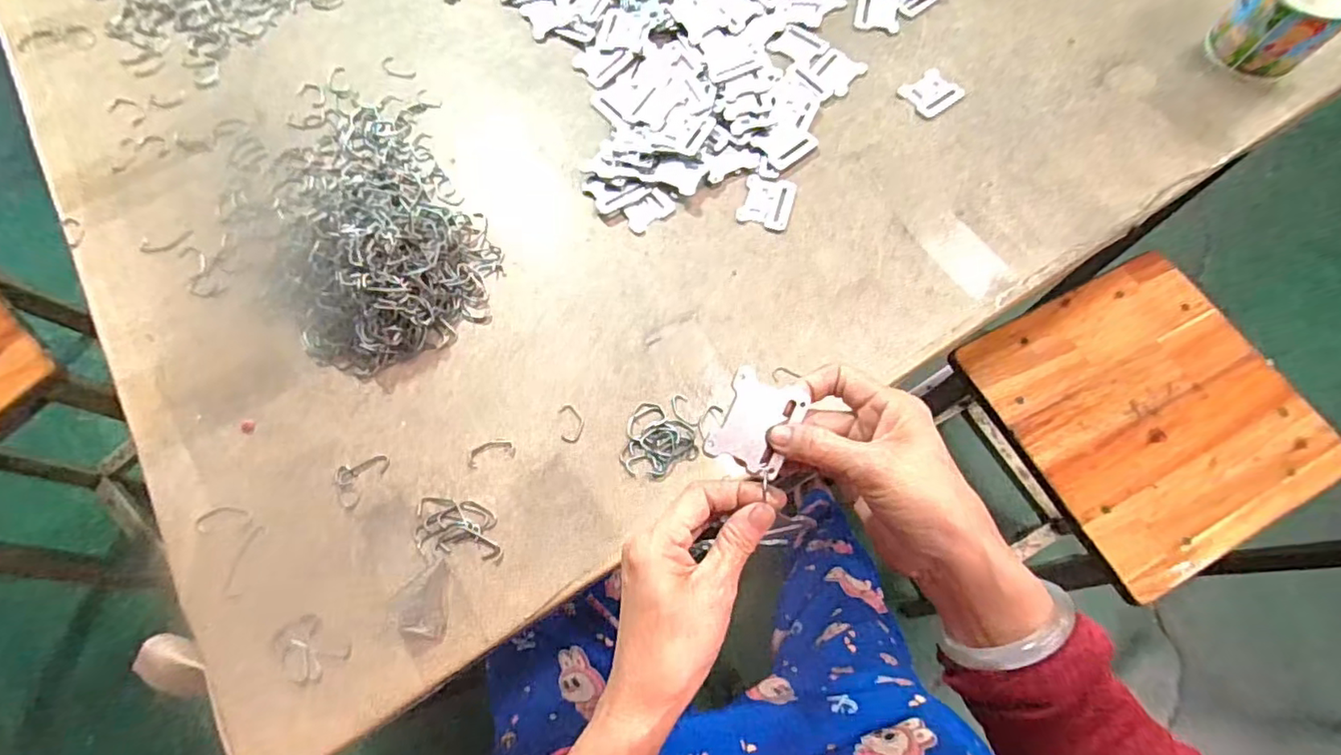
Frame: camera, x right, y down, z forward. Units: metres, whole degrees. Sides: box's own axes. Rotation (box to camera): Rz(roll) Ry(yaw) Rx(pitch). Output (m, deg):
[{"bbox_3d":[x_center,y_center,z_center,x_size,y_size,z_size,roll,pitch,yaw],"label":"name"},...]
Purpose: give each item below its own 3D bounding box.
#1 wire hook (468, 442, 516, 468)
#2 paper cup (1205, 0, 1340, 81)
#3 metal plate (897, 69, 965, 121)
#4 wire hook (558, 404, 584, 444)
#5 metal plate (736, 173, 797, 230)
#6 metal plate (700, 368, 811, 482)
[{"bbox_3d":[-0.135,0.056,0.447,0.035,0.004,0.016,-15,69,-5],"label":"wire hook"},{"bbox_3d":[0.561,-0.329,0.542,0.086,0.080,0.085,0,69,1],"label":"paper cup"},{"bbox_3d":[0.250,-0.273,0.567,0.050,0.006,0.044,-34,72,-12],"label":"metal plate"},{"bbox_3d":[-0.075,0.035,0.454,0.018,0.004,0.031,-10,69,-3],"label":"wire hook"},{"bbox_3d":[0.086,-0.156,0.525,0.044,0.004,0.052,16,70,7],"label":"metal plate"},{"bbox_3d":[0.047,0.023,0.314,0.042,0.004,0.051,25,91,-9],"label":"metal plate"}]

